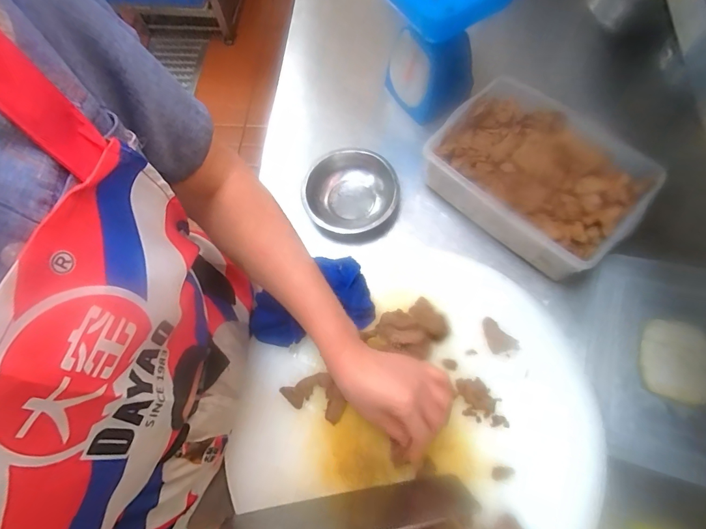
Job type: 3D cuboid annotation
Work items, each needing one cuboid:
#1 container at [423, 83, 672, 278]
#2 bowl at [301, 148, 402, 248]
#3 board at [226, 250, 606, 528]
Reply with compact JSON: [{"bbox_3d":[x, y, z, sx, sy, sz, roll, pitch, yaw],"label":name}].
[{"bbox_3d":[0.255,-0.126,0.558,0.271,0.083,0.198,40,75,16],"label":"container"},{"bbox_3d":[0.000,-0.103,0.589,0.138,0.045,0.134,-1,68,2],"label":"bowl"},{"bbox_3d":[0.077,0.176,0.433,0.366,0.049,0.393,-1,68,2],"label":"board"}]

